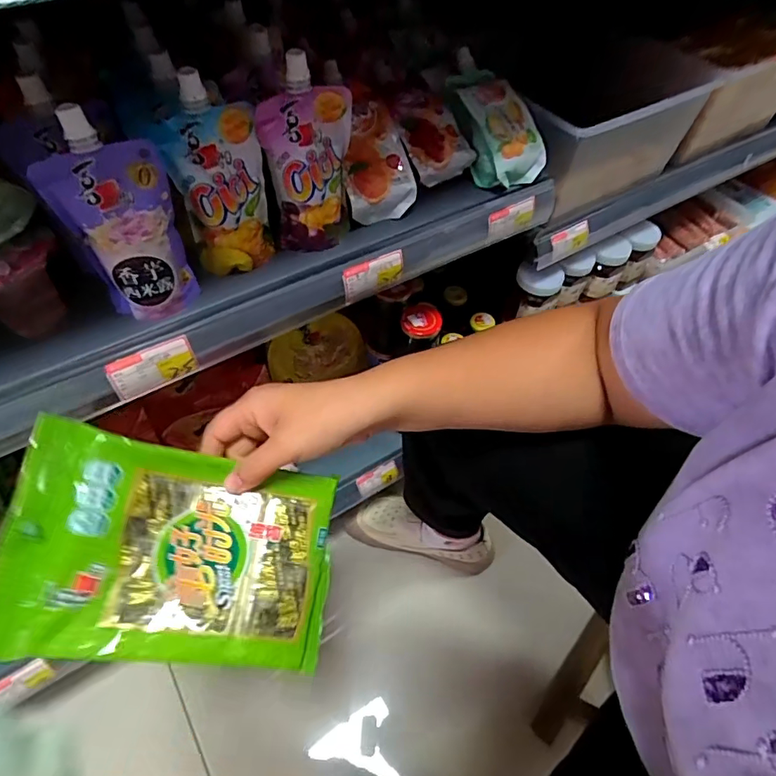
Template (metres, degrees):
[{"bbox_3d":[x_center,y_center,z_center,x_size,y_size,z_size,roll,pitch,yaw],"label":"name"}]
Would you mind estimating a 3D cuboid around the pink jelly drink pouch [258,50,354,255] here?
[{"bbox_3d":[-0.070,-0.200,0.458,0.081,0.160,0.024,-15,56,-13],"label":"pink jelly drink pouch"}]

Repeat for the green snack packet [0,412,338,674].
[{"bbox_3d":[-0.139,0.111,0.340,0.205,0.013,0.135,16,71,-19],"label":"green snack packet"}]

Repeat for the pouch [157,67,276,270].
[{"bbox_3d":[-0.143,-0.173,0.432,0.075,0.169,0.030,-15,56,-13],"label":"pouch"}]

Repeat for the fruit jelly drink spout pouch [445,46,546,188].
[{"bbox_3d":[0.121,-0.309,0.579,0.093,0.031,0.161,-37,104,-21],"label":"fruit jelly drink spout pouch"}]

